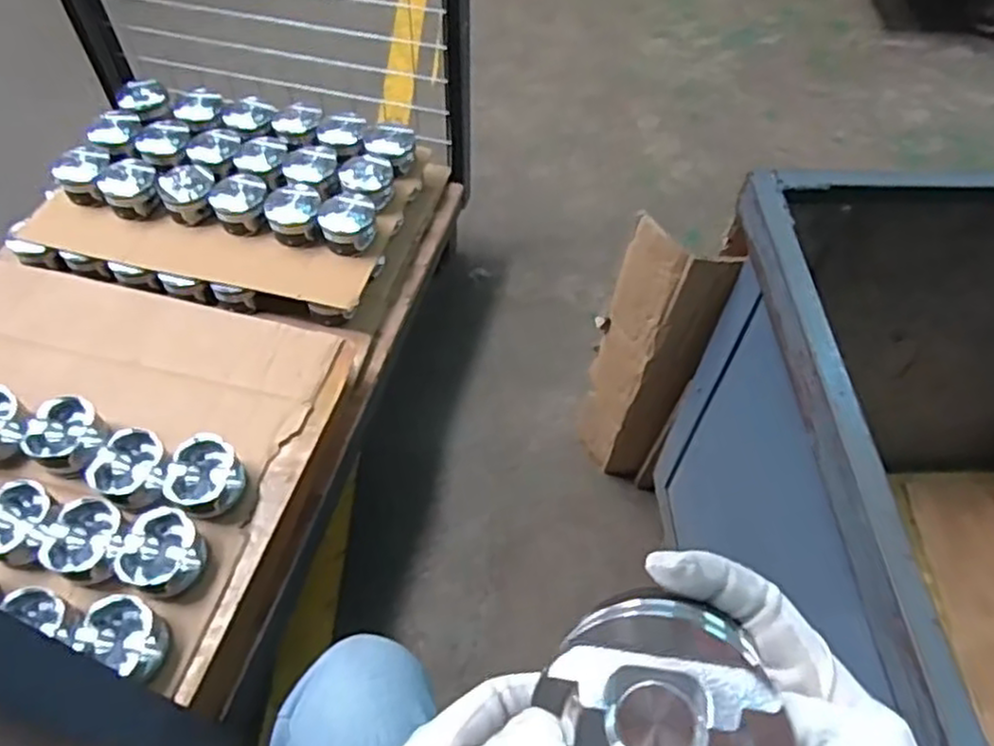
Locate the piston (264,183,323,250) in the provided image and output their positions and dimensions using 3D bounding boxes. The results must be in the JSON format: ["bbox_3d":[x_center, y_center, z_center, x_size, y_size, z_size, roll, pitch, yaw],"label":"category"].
[{"bbox_3d":[-0.315,-0.247,1.126,0.086,0.047,0.095,-12,56,-9],"label":"piston"}]

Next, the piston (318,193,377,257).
[{"bbox_3d":[-0.232,-0.229,1.111,0.084,0.058,0.073,-1,56,-2],"label":"piston"}]

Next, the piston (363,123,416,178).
[{"bbox_3d":[-0.181,-0.371,1.205,0.082,0.042,0.095,9,56,5],"label":"piston"}]

